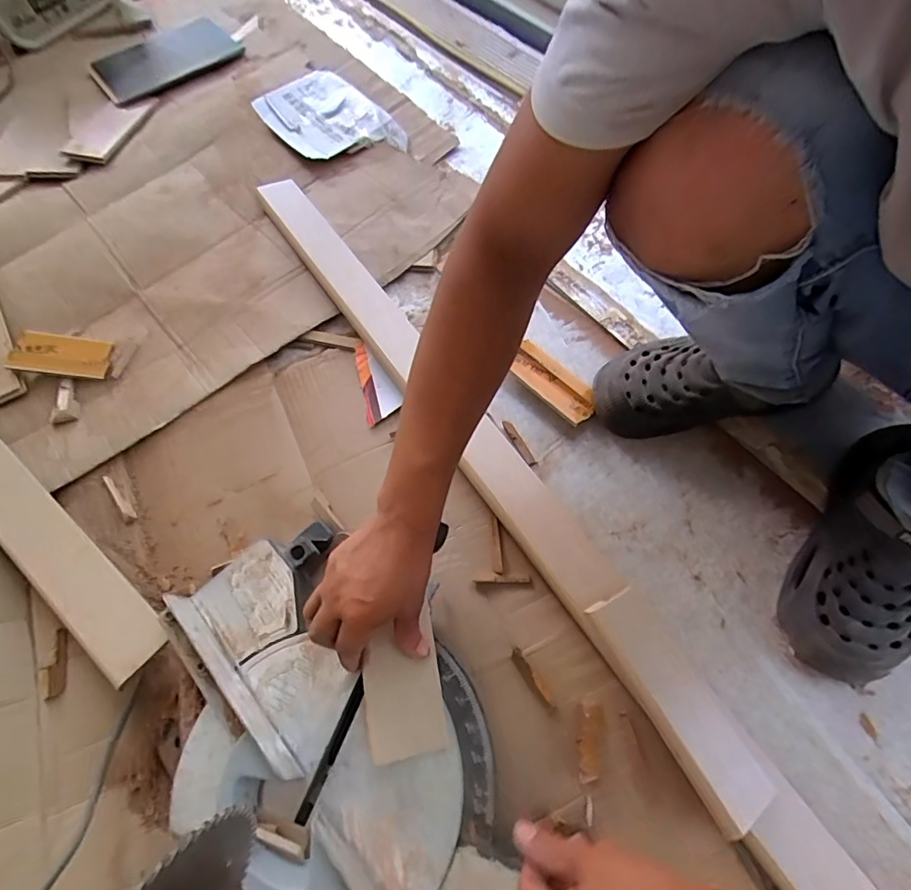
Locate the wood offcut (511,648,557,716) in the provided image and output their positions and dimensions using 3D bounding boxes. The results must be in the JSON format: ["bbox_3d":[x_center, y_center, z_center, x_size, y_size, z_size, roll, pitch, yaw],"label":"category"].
[{"bbox_3d":[0.082,0.251,0.522,0.013,0.004,0.071,-30,68,-11],"label":"wood offcut"}]

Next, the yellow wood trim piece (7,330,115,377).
[{"bbox_3d":[-0.542,-0.127,0.679,0.112,0.011,0.065,5,59,-19],"label":"yellow wood trim piece"}]

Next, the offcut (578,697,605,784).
[{"bbox_3d":[0.135,0.296,0.490,0.022,0.010,0.072,11,66,8],"label":"offcut"}]

